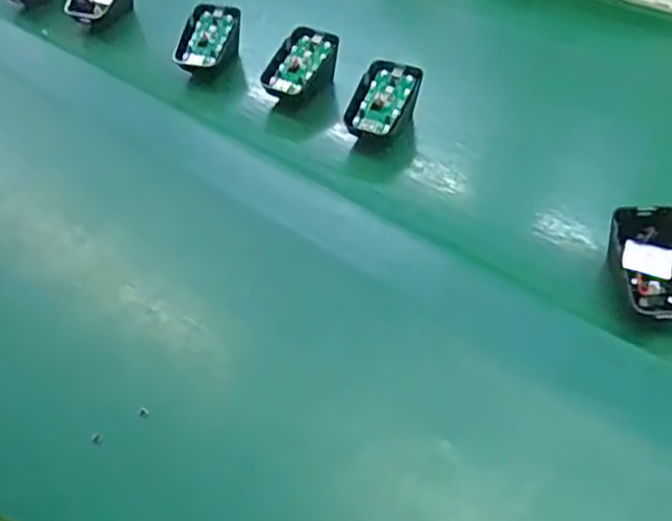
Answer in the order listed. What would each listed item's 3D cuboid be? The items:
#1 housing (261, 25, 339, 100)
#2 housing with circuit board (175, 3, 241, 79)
[{"bbox_3d":[-0.030,-0.151,0.591,0.043,0.054,0.067,26,52,25],"label":"housing"},{"bbox_3d":[-0.111,-0.183,0.623,0.036,0.049,0.072,15,48,17],"label":"housing with circuit board"}]

